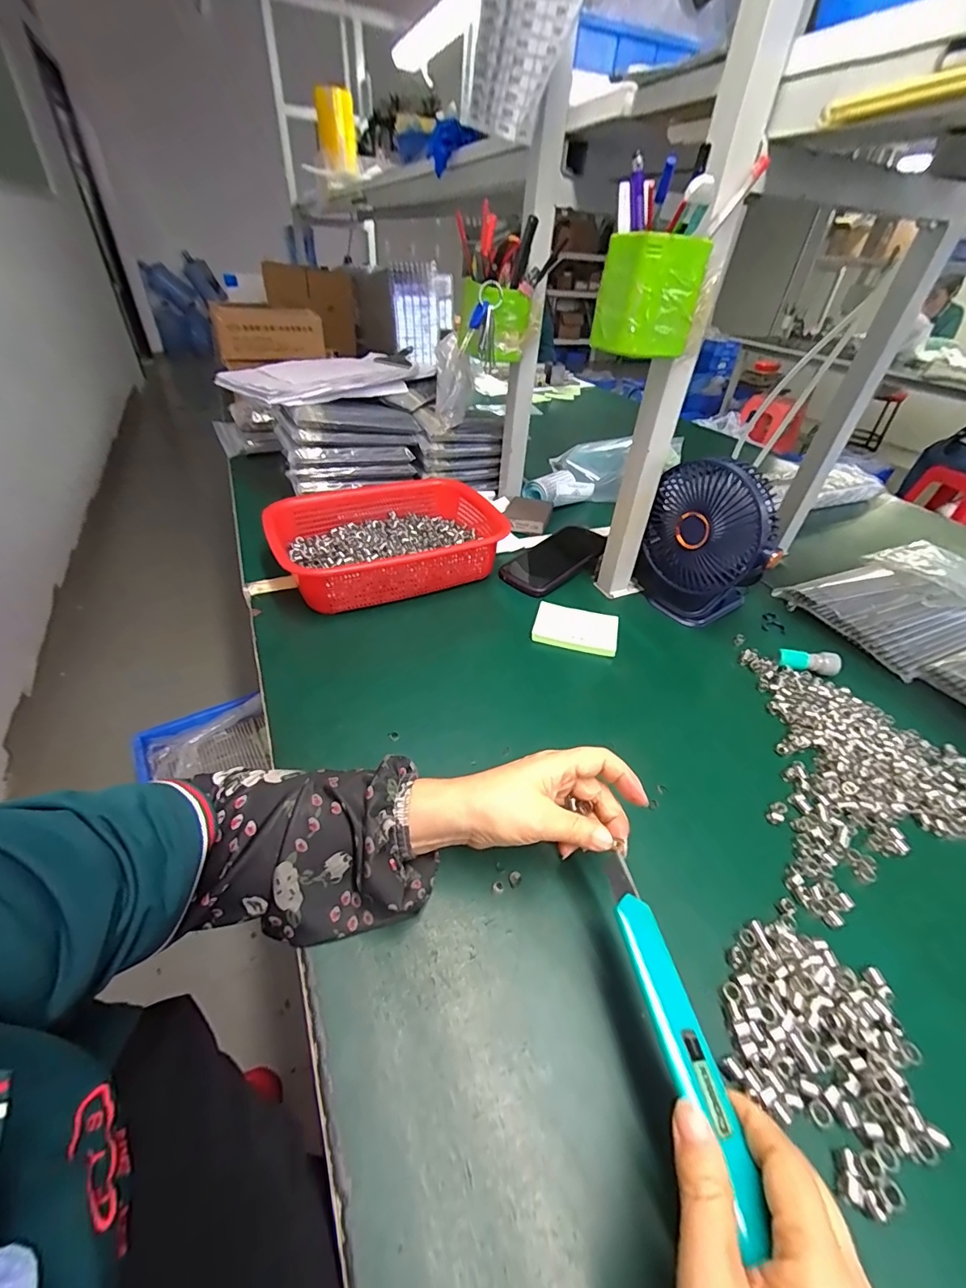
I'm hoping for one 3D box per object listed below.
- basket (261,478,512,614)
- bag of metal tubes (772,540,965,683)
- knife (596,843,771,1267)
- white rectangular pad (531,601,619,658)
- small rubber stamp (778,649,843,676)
[{"bbox_3d":[-0.118,-0.137,0.623,0.284,0.076,0.214,-16,43,-24],"label":"basket"},{"bbox_3d":[0.594,-0.066,0.631,0.339,0.035,0.197,-10,41,-18],"label":"bag of metal tubes"},{"bbox_3d":[0.092,0.178,0.233,0.026,0.009,0.150,-4,40,-10],"label":"knife"},{"bbox_3d":[0.109,-0.017,0.548,0.094,0.018,0.060,12,40,9],"label":"white rectangular pad"},{"bbox_3d":[0.363,0.020,0.516,0.060,0.020,0.020,12,40,9],"label":"small rubber stamp"}]

